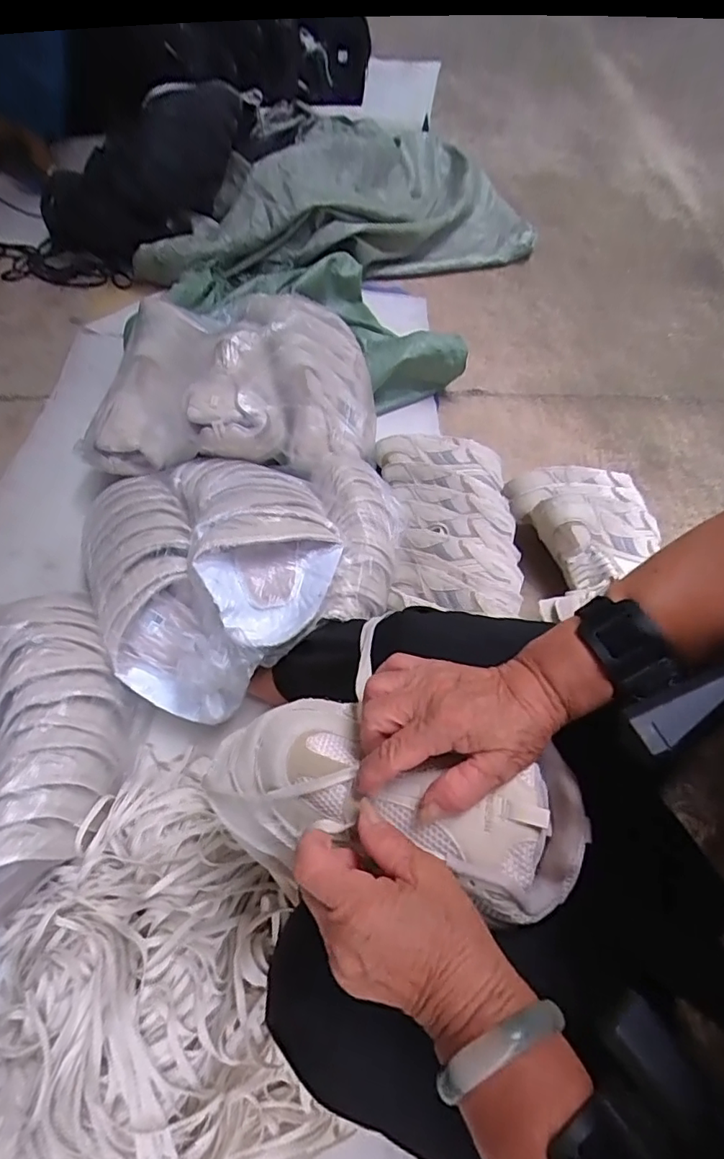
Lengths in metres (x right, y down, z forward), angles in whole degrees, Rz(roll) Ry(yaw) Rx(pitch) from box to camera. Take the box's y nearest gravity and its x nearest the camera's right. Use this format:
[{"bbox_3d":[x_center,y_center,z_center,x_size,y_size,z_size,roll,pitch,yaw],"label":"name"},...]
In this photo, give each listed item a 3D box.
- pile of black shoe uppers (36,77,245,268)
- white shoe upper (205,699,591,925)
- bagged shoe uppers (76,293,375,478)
[{"bbox_3d":[-0.485,-0.944,1.287,0.542,0.178,0.205,-38,66,-2],"label":"pile of black shoe uppers"},{"bbox_3d":[0.016,0.142,0.370,0.251,0.088,0.106,7,57,17],"label":"white shoe upper"},{"bbox_3d":[-0.196,-0.345,0.918,0.440,0.120,0.370,3,60,3],"label":"bagged shoe uppers"}]

